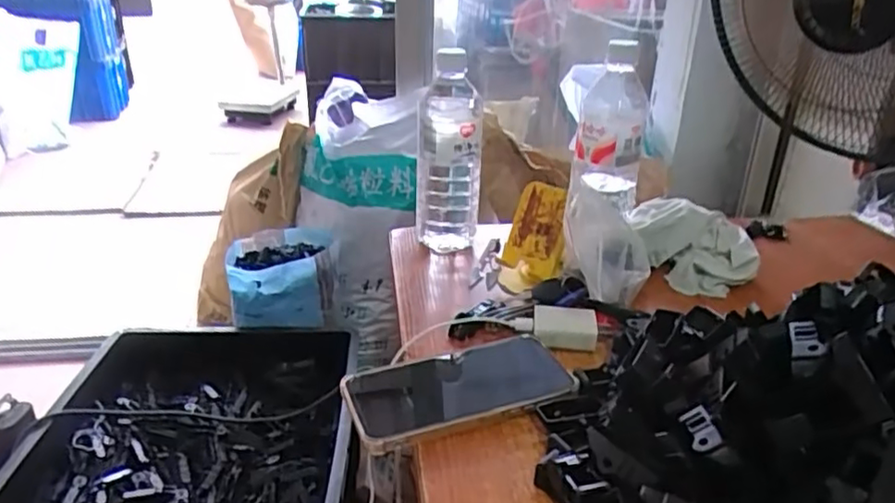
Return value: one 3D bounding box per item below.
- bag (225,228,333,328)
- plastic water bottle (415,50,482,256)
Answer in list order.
[{"bbox_3d":[-0.299,0.042,1.182,0.188,0.111,0.186,-5,26,-14],"label":"bag"},{"bbox_3d":[-0.001,-0.100,0.684,0.065,0.207,0.062,-4,26,-11],"label":"plastic water bottle"}]

